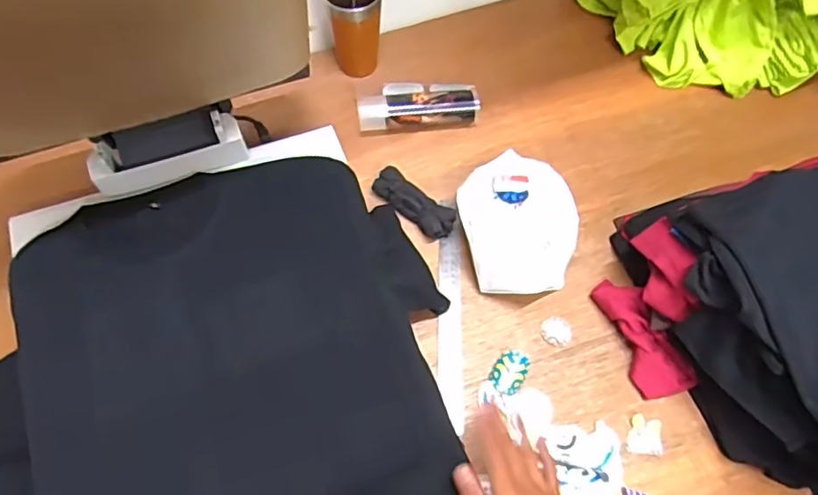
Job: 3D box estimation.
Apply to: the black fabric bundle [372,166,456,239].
[{"bbox_3d":[0.009,-0.064,0.798,0.128,0.032,0.049,40,69,16],"label":"black fabric bundle"}]

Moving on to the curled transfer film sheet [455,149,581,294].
[{"bbox_3d":[0.149,-0.029,0.775,0.152,0.056,0.189,-11,65,-8],"label":"curled transfer film sheet"}]

